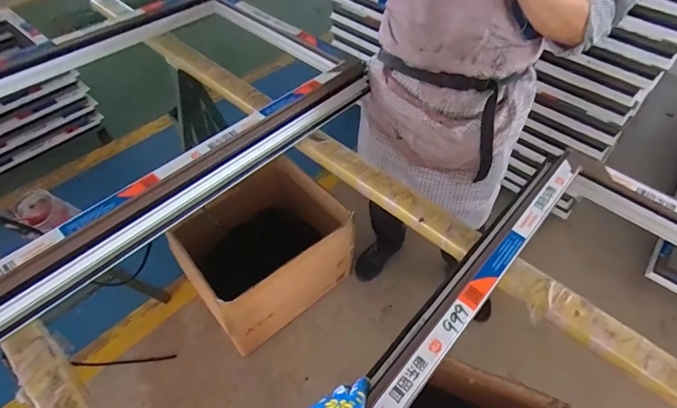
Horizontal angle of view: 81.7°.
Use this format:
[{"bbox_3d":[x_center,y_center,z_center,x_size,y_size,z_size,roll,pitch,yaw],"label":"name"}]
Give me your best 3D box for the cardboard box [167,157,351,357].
[{"bbox_3d":[-0.252,0.144,1.323,0.509,0.375,0.417,-34,60,-26],"label":"cardboard box"}]

